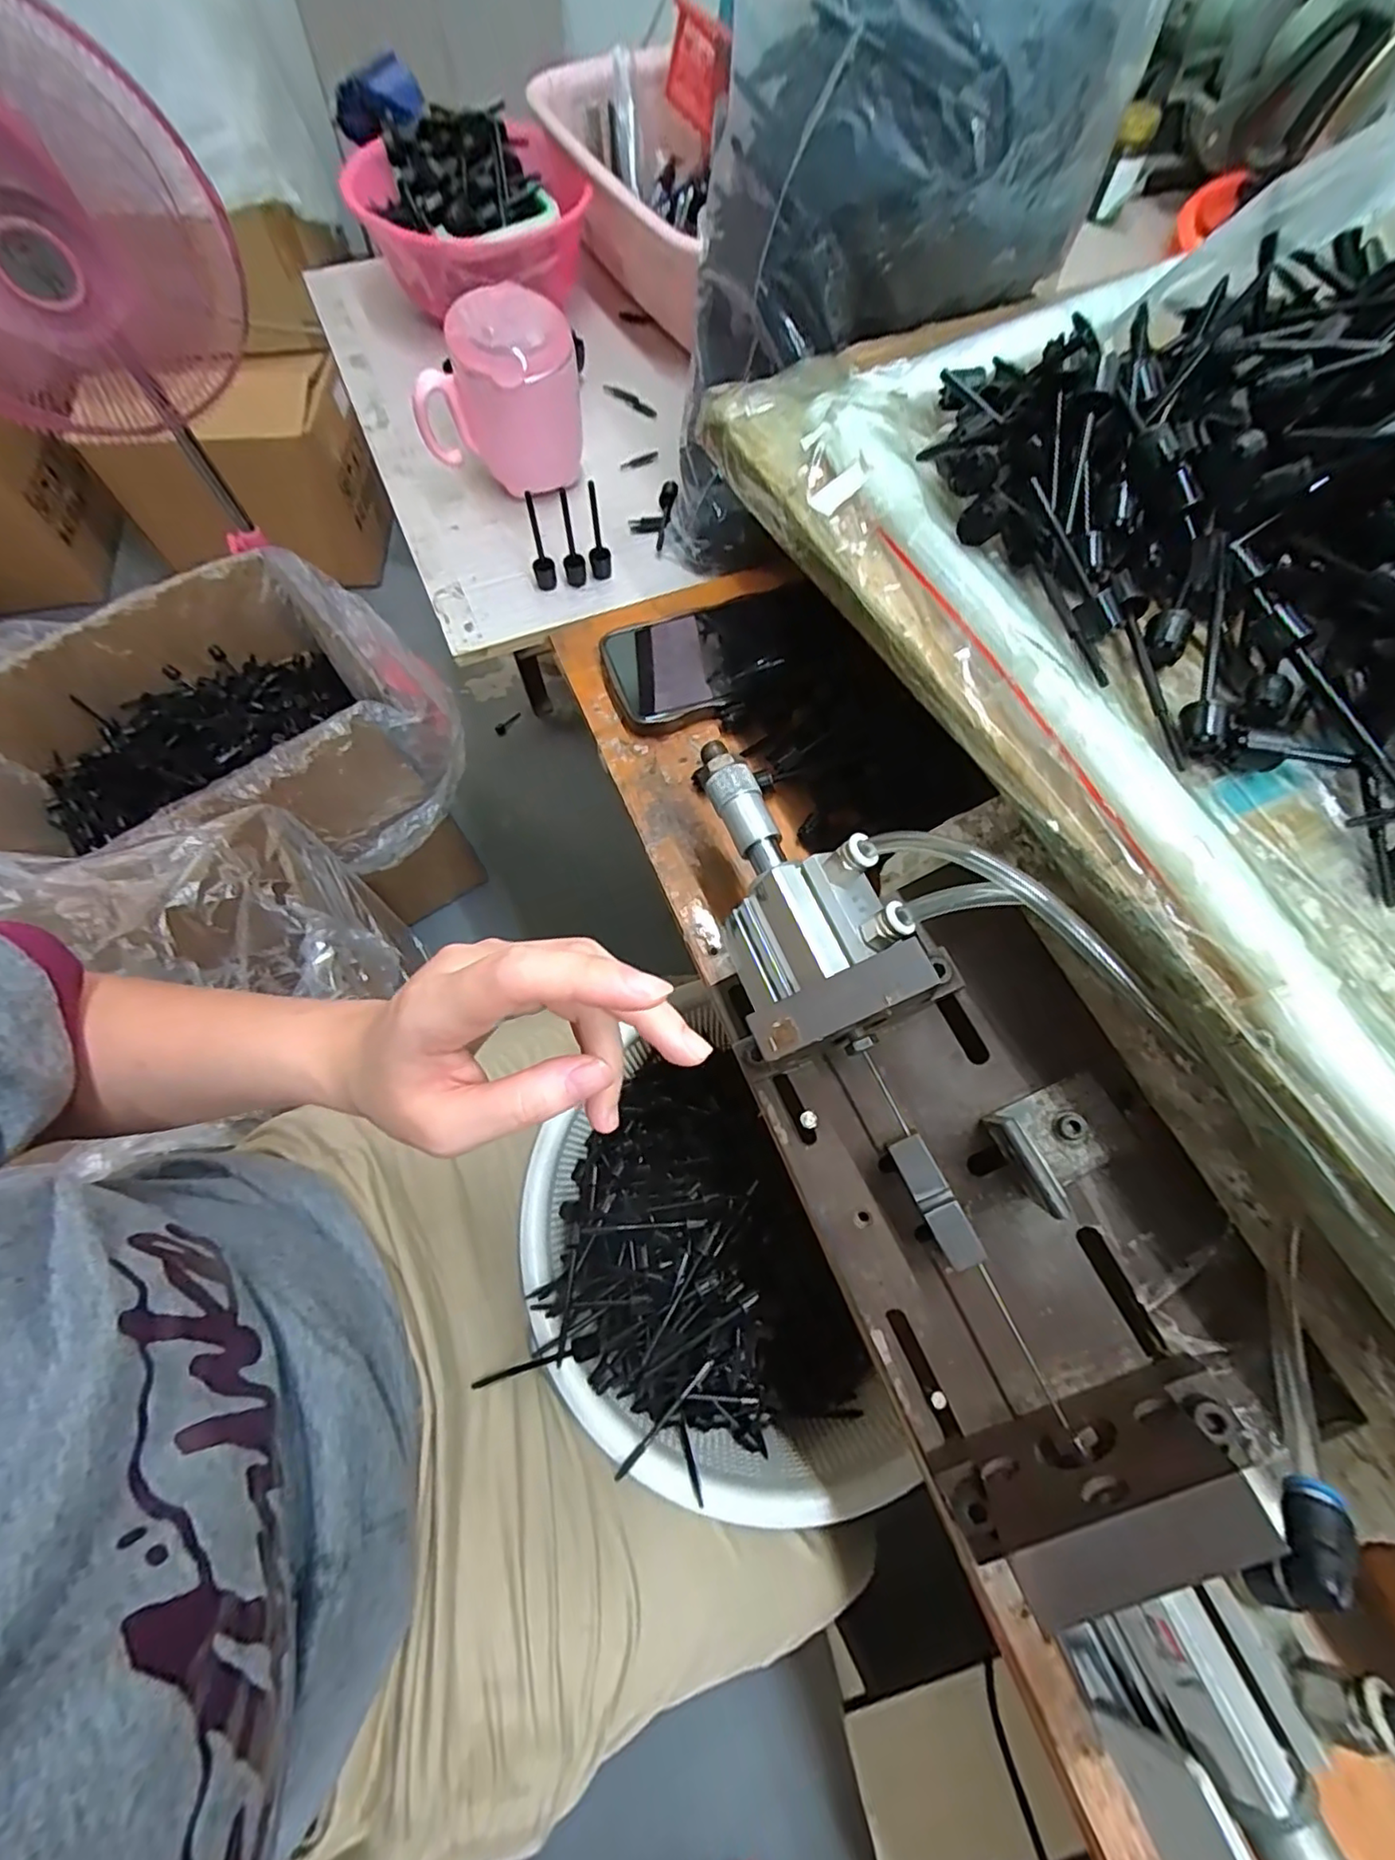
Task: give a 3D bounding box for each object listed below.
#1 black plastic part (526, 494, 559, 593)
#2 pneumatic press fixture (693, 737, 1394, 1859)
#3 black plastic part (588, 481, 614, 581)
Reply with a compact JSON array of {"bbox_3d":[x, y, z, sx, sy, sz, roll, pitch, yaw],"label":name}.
[{"bbox_3d":[-0.106,-0.260,0.425,0.014,0.061,0.018,-10,69,-5],"label":"black plastic part"},{"bbox_3d":[0.121,0.098,0.250,0.139,0.090,0.436,-22,71,-10],"label":"pneumatic press fixture"},{"bbox_3d":[-0.068,-0.271,0.431,0.015,0.062,0.019,-5,69,-4],"label":"black plastic part"}]

